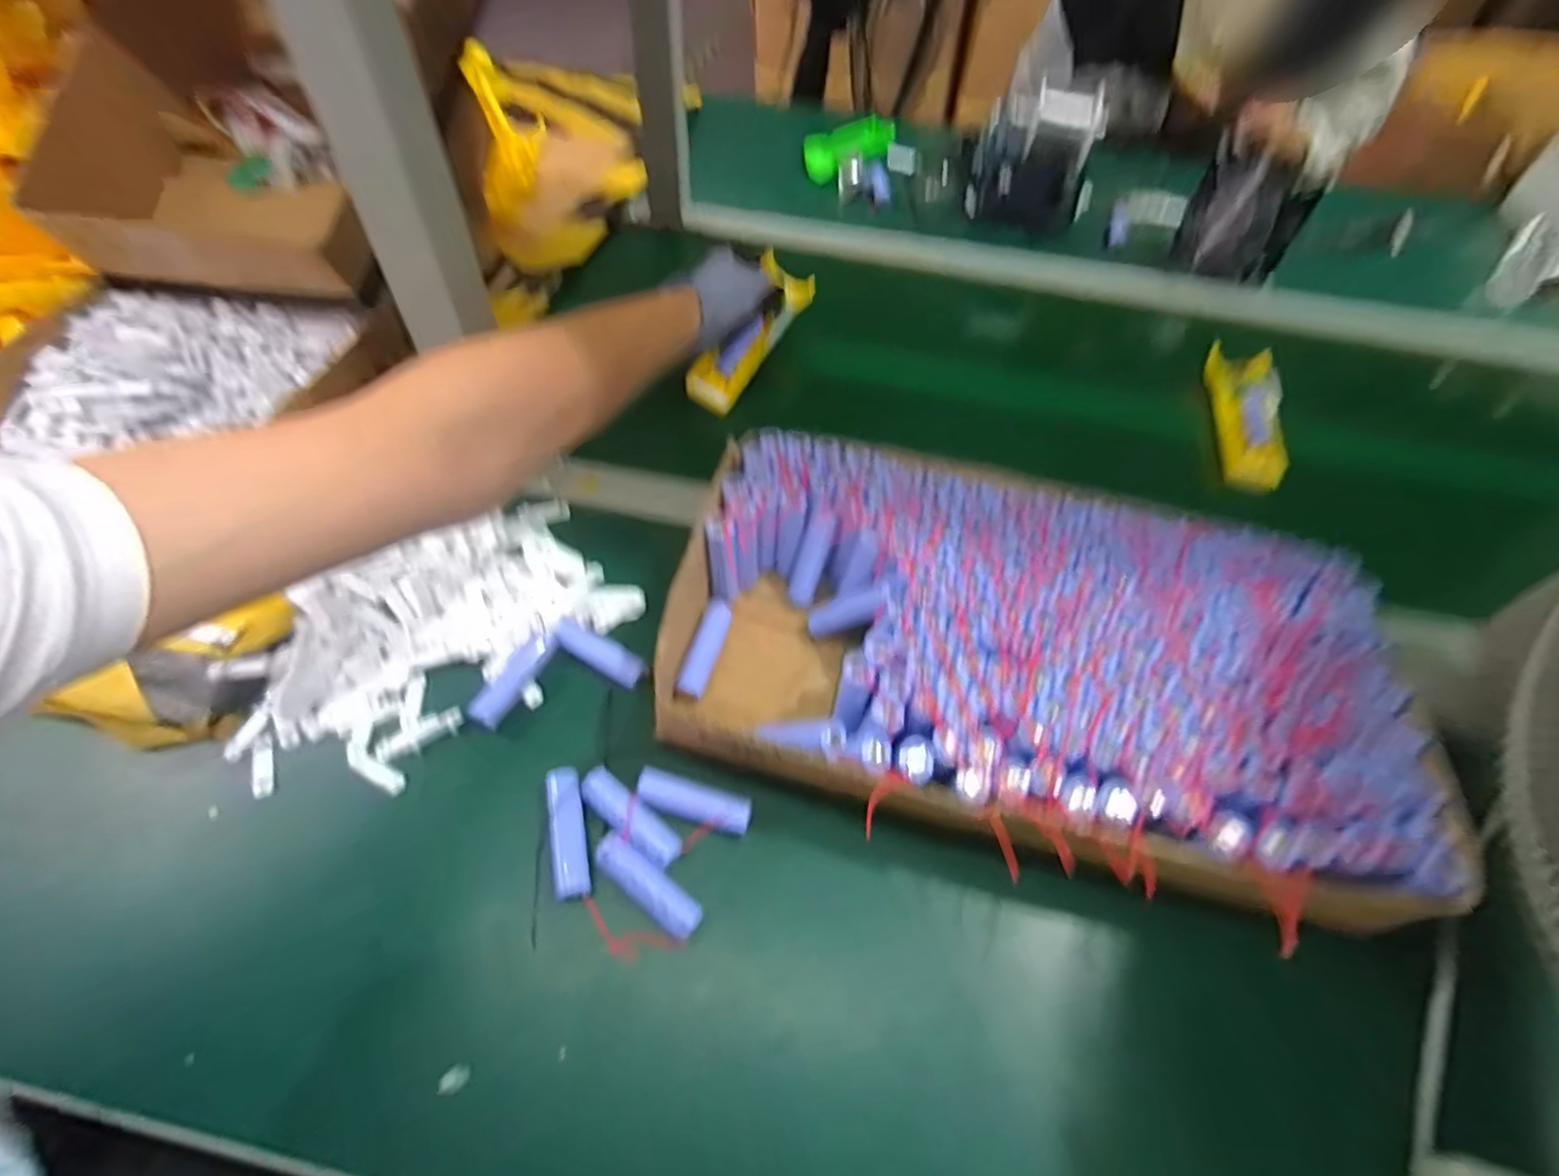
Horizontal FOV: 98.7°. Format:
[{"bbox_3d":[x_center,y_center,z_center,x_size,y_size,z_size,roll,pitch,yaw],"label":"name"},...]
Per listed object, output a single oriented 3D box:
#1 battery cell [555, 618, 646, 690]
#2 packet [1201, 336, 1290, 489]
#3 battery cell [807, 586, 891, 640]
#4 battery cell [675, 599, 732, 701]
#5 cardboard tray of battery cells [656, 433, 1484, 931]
[{"bbox_3d":[-0.117,0.043,0.433,0.066,0.018,0.019,28,58,16],"label":"battery cell"},{"bbox_3d":[0.425,-0.156,0.607,0.056,0.025,0.150,8,68,2],"label":"packet"},{"bbox_3d":[0.044,0.017,0.423,0.017,0.068,0.017,34,49,-29],"label":"battery cell"},{"bbox_3d":[-0.047,0.041,0.424,0.014,0.022,0.071,15,55,7],"label":"battery cell"},{"bbox_3d":[0.144,0.046,0.418,0.400,0.084,0.228,16,55,8],"label":"cardboard tray of battery cells"}]

